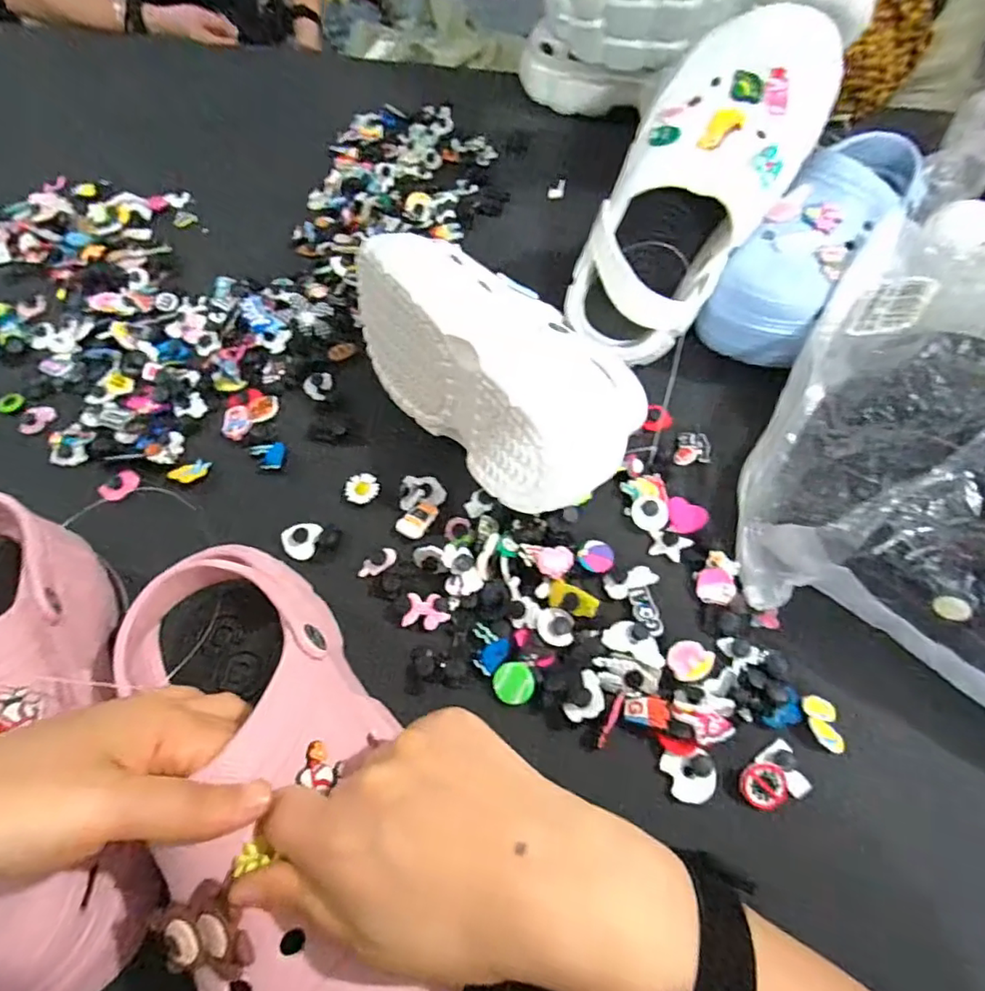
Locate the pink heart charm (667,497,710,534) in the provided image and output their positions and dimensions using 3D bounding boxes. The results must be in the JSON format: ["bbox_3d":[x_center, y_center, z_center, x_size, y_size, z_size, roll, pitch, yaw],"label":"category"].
[{"bbox_3d":[0.135,0.015,0.390,0.028,0.004,0.027,-1,58,1],"label":"pink heart charm"}]

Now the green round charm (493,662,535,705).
[{"bbox_3d":[0.013,0.111,0.334,0.024,0.006,0.024,-1,58,1],"label":"green round charm"}]

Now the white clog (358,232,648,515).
[{"bbox_3d":[-0.002,-0.099,0.399,0.116,0.090,0.240,-31,63,-17],"label":"white clog"}]

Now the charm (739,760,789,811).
[{"bbox_3d":[0.147,0.157,0.302,0.024,0.005,0.024,-1,80,3],"label":"charm"}]

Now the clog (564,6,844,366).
[{"bbox_3d":[0.144,-0.218,0.407,0.111,0.085,0.235,38,110,22],"label":"clog"}]

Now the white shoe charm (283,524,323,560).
[{"bbox_3d":[-0.136,0.031,0.395,0.025,0.006,0.027,10,59,8],"label":"white shoe charm"}]

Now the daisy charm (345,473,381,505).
[{"bbox_3d":[-0.096,-0.005,0.413,0.025,0.006,0.022,-16,59,-8],"label":"daisy charm"}]

